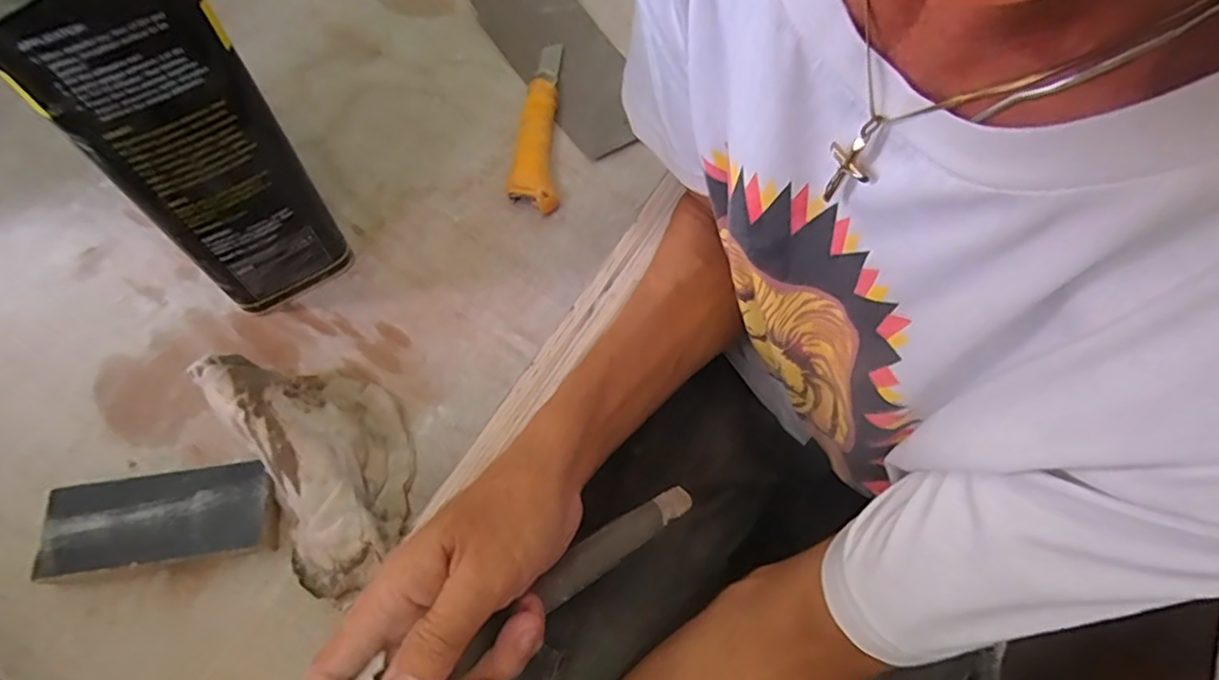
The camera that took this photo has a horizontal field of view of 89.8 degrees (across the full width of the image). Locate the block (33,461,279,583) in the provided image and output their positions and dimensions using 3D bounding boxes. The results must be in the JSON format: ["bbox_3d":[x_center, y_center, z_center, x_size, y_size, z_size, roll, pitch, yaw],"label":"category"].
[{"bbox_3d":[-0.266,0.109,0.368,0.128,0.024,0.051,-7,65,-6],"label":"block"}]

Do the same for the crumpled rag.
[{"bbox_3d":[-0.170,0.071,0.370,0.088,0.059,0.167,-28,69,-15],"label":"crumpled rag"}]

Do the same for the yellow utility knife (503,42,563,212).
[{"bbox_3d":[-0.061,-0.191,0.522,0.036,0.019,0.194,1,65,-2],"label":"yellow utility knife"}]

